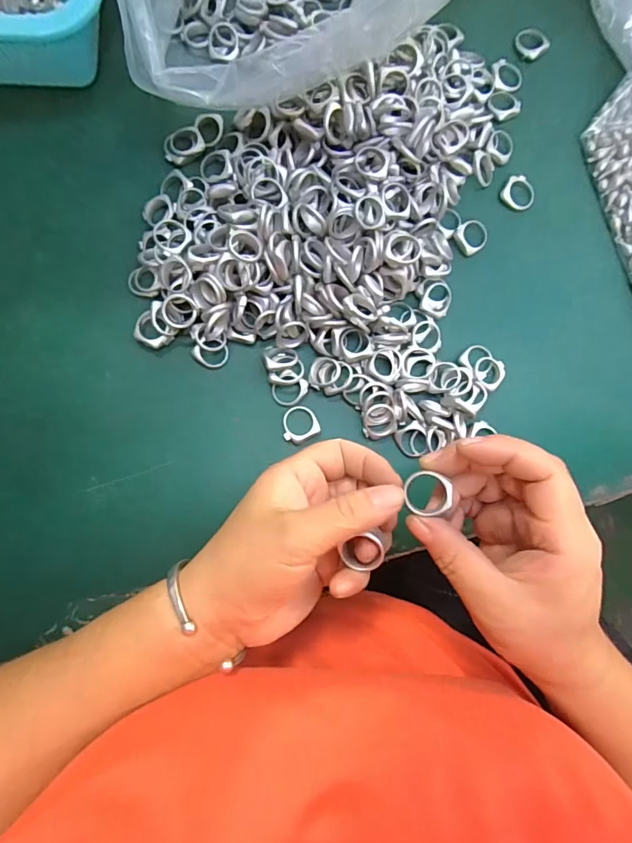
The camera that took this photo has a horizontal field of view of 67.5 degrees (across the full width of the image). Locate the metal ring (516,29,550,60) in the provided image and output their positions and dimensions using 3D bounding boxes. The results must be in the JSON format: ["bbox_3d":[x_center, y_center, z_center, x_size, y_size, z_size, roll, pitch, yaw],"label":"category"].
[{"bbox_3d":[0.158,-0.279,0.350,0.023,0.004,0.024,0,84,-4],"label":"metal ring"}]

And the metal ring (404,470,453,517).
[{"bbox_3d":[0.056,0.035,0.234,0.021,0.009,0.022,0,84,-4],"label":"metal ring"}]

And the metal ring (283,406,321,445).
[{"bbox_3d":[-0.011,0.002,0.304,0.023,0.004,0.023,0,84,-4],"label":"metal ring"}]

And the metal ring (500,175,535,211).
[{"bbox_3d":[0.144,-0.162,0.334,0.023,0.005,0.024,0,84,-4],"label":"metal ring"}]

